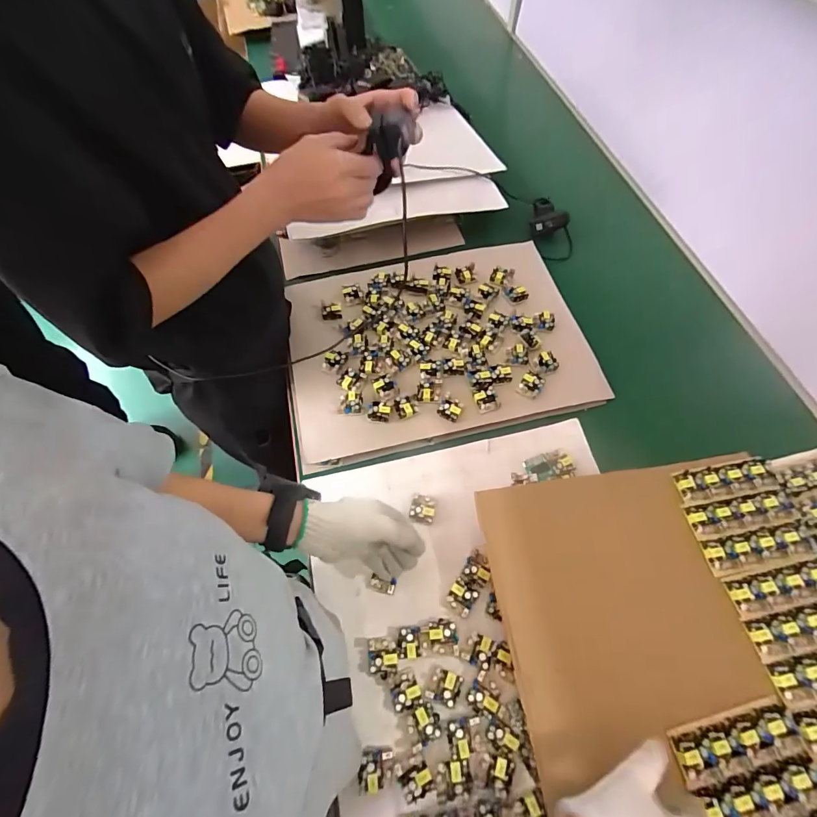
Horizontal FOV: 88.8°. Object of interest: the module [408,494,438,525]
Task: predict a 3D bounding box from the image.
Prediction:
[{"bbox_3d":[0.021,0.137,0.575,0.034,0.012,0.040,13,65,9],"label":"module"}]

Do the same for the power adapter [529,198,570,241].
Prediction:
[{"bbox_3d":[0.273,-0.385,0.835,0.071,0.042,0.084,-14,64,-5],"label":"power adapter"}]

